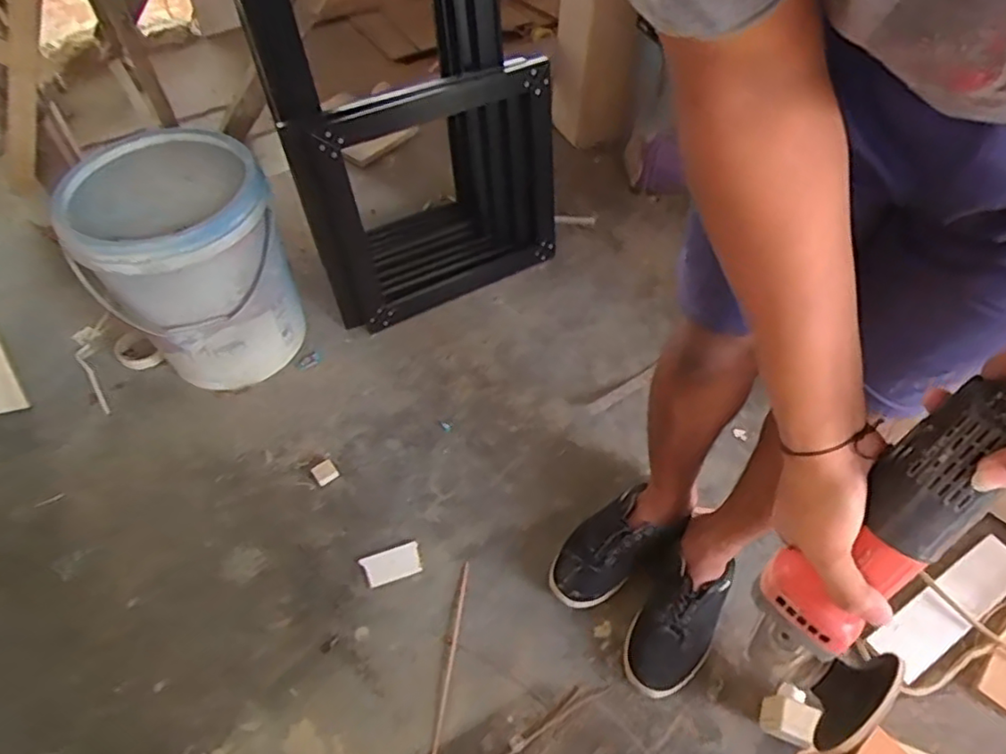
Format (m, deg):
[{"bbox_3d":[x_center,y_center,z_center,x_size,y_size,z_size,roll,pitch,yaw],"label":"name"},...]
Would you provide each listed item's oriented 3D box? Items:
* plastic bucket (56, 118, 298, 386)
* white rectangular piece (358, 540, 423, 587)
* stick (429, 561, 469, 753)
[{"bbox_3d":[-0.518,-0.176,1.065,0.267,0.396,0.267,-1,54,1],"label":"plastic bucket"},{"bbox_3d":[-0.176,0.294,0.963,0.089,0.010,0.051,-15,55,-10],"label":"white rectangular piece"},{"bbox_3d":[-0.089,0.478,0.815,0.014,0.004,0.461,6,54,6],"label":"stick"}]

